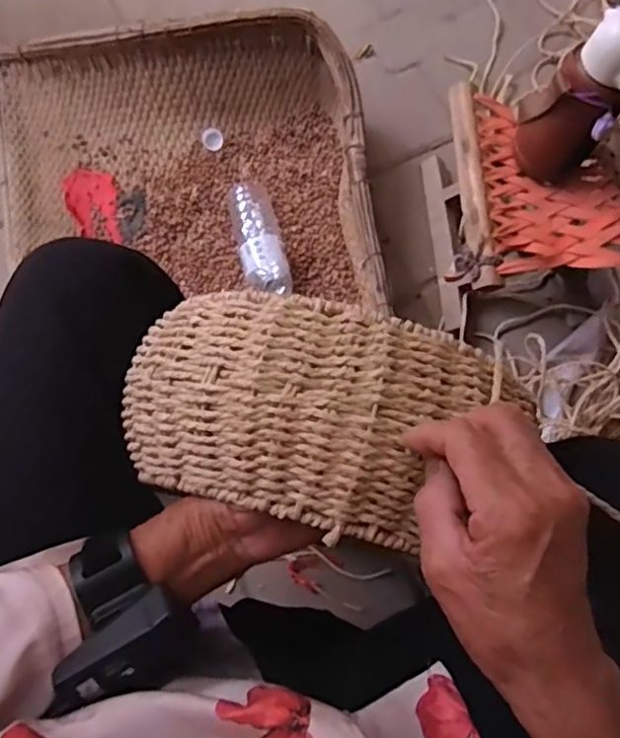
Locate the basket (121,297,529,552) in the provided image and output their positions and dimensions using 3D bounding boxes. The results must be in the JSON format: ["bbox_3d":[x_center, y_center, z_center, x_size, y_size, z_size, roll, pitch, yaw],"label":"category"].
[{"bbox_3d":[-0.006,0.025,0.364,0.225,0.074,0.122,14,76,4],"label":"basket"}]

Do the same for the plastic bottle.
[{"bbox_3d":[-0.077,-0.199,0.909,0.066,0.058,0.200,-15,78,-3],"label":"plastic bottle"}]

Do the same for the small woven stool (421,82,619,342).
[{"bbox_3d":[0.301,-0.209,0.857,0.263,0.183,0.289,-3,76,0],"label":"small woven stool"}]

